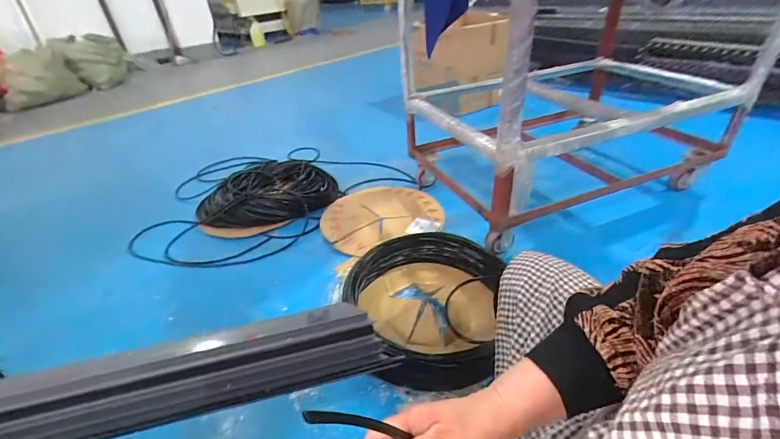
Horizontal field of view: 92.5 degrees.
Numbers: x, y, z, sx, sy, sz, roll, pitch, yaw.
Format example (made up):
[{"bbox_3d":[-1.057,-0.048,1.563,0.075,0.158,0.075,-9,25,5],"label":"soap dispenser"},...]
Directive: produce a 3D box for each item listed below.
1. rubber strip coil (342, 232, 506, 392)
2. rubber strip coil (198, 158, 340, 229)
[{"bbox_3d":[0.095,0.226,1.030,0.442,0.109,0.464,2,35,8],"label":"rubber strip coil"},{"bbox_3d":[-0.532,-0.138,1.624,0.583,0.119,0.470,-11,36,-10],"label":"rubber strip coil"}]

